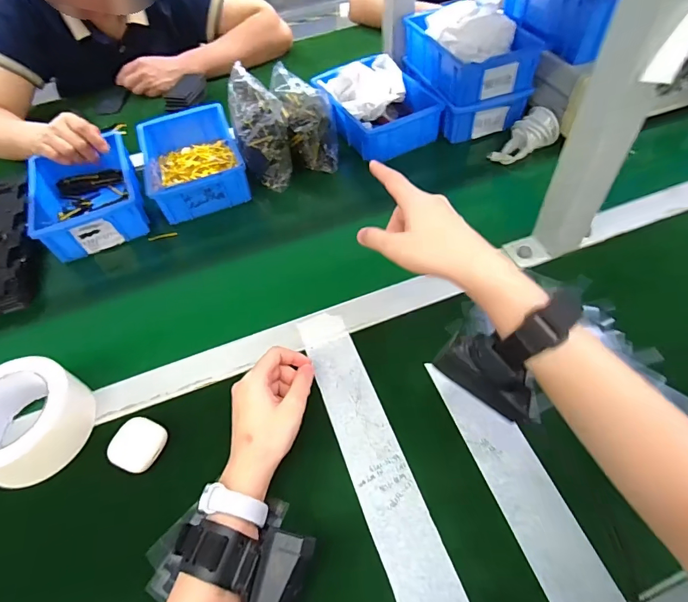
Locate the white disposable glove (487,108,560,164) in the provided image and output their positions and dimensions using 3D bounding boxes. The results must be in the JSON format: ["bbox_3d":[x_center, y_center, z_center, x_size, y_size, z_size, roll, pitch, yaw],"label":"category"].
[{"bbox_3d":[0.275,-0.243,0.625,0.066,0.045,0.100,36,64,28],"label":"white disposable glove"}]

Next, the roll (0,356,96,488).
[{"bbox_3d":[-0.309,0.116,0.405,0.107,0.055,0.107,-3,53,4],"label":"roll"}]

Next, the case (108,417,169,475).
[{"bbox_3d":[-0.197,0.138,0.403,0.045,0.017,0.046,17,57,18],"label":"case"}]

